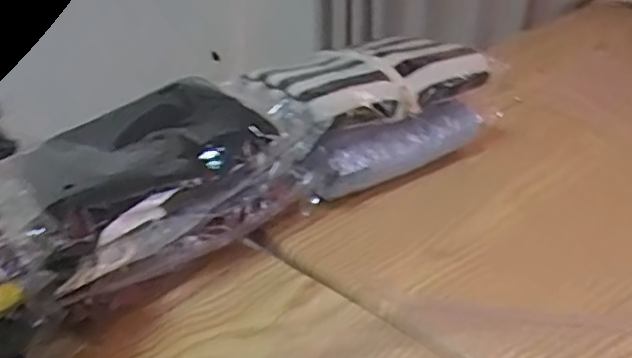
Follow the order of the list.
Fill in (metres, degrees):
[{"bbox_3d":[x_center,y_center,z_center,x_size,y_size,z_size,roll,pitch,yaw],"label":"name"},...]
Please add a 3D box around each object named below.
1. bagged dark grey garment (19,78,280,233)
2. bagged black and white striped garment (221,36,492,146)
[{"bbox_3d":[-0.153,-0.029,0.530,0.212,0.039,0.148,-26,38,-37],"label":"bagged dark grey garment"},{"bbox_3d":[0.046,-0.118,0.679,0.266,0.044,0.175,-21,36,-33],"label":"bagged black and white striped garment"}]

